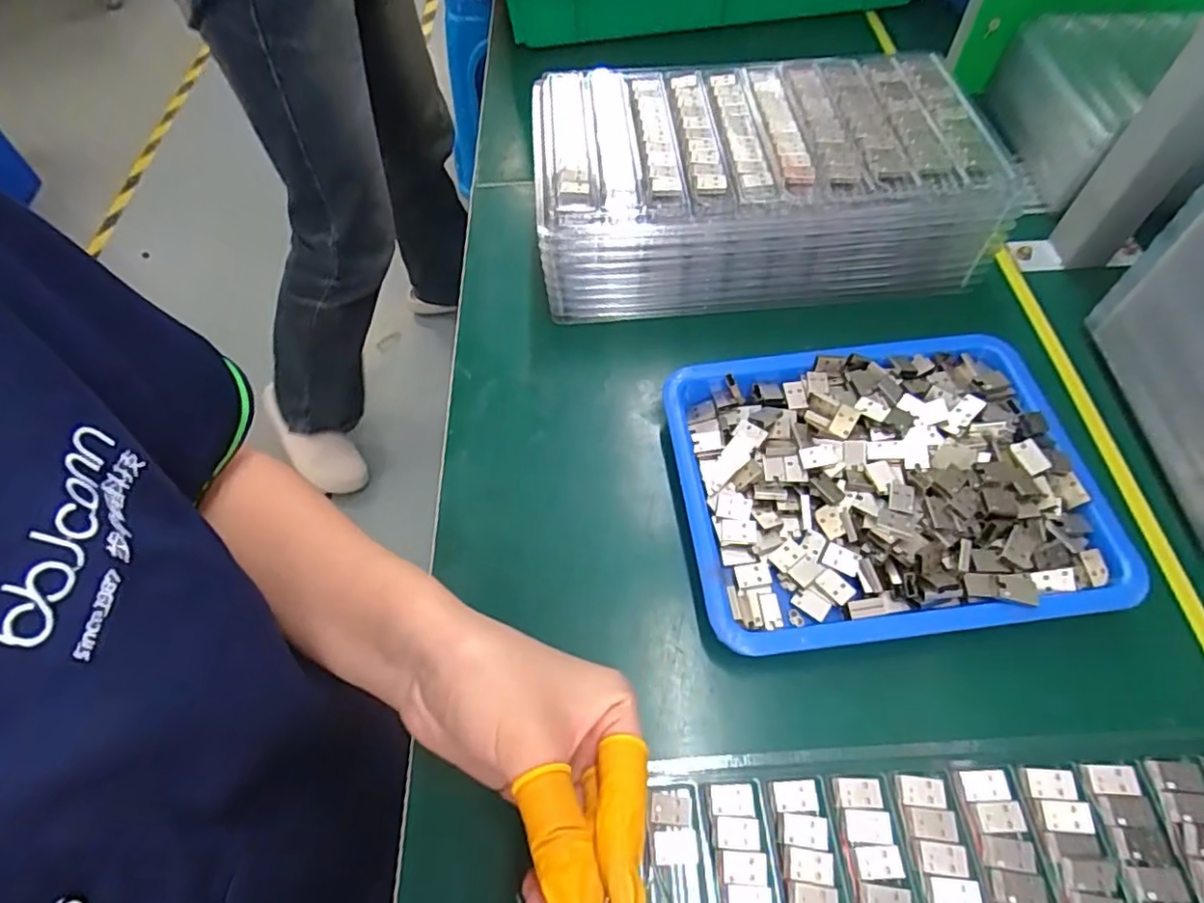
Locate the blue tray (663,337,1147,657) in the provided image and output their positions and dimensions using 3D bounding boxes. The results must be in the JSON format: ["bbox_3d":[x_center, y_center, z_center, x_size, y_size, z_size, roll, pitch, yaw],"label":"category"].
[{"bbox_3d":[0.153,0.015,0.344,0.215,0.036,0.165,-7,60,-1],"label":"blue tray"}]

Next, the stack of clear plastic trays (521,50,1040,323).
[{"bbox_3d":[0.103,-0.191,0.442,0.291,0.081,0.167,-5,60,0],"label":"stack of clear plastic trays"}]

